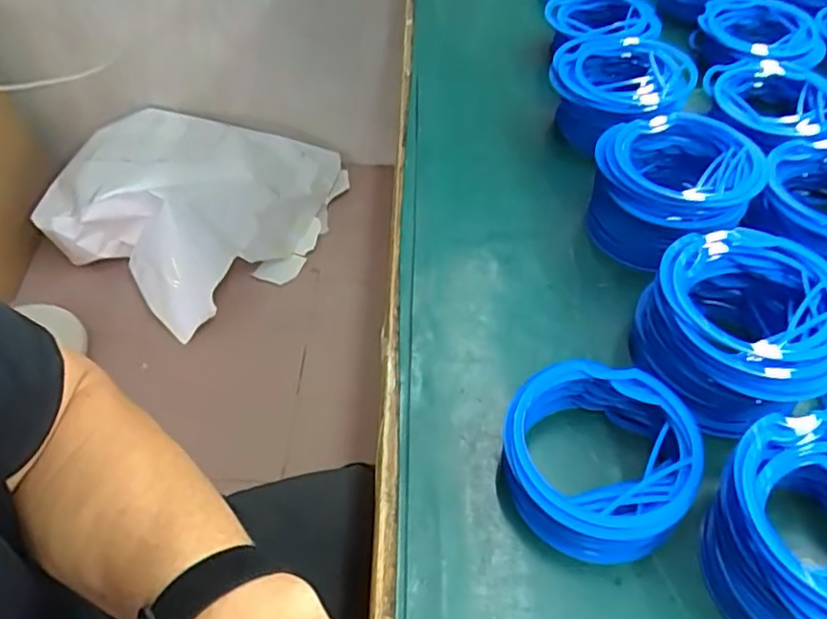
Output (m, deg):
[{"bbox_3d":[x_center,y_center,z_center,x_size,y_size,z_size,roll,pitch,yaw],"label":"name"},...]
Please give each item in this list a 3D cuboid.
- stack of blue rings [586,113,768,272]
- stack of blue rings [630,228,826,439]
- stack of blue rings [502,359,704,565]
[{"bbox_3d":[0.177,-0.085,0.445,0.100,0.060,0.109,-37,58,-24],"label":"stack of blue rings"},{"bbox_3d":[0.188,0.012,0.368,0.112,0.058,0.111,-27,54,-18],"label":"stack of blue rings"},{"bbox_3d":[0.097,0.079,0.336,0.096,0.034,0.095,13,52,13],"label":"stack of blue rings"}]

